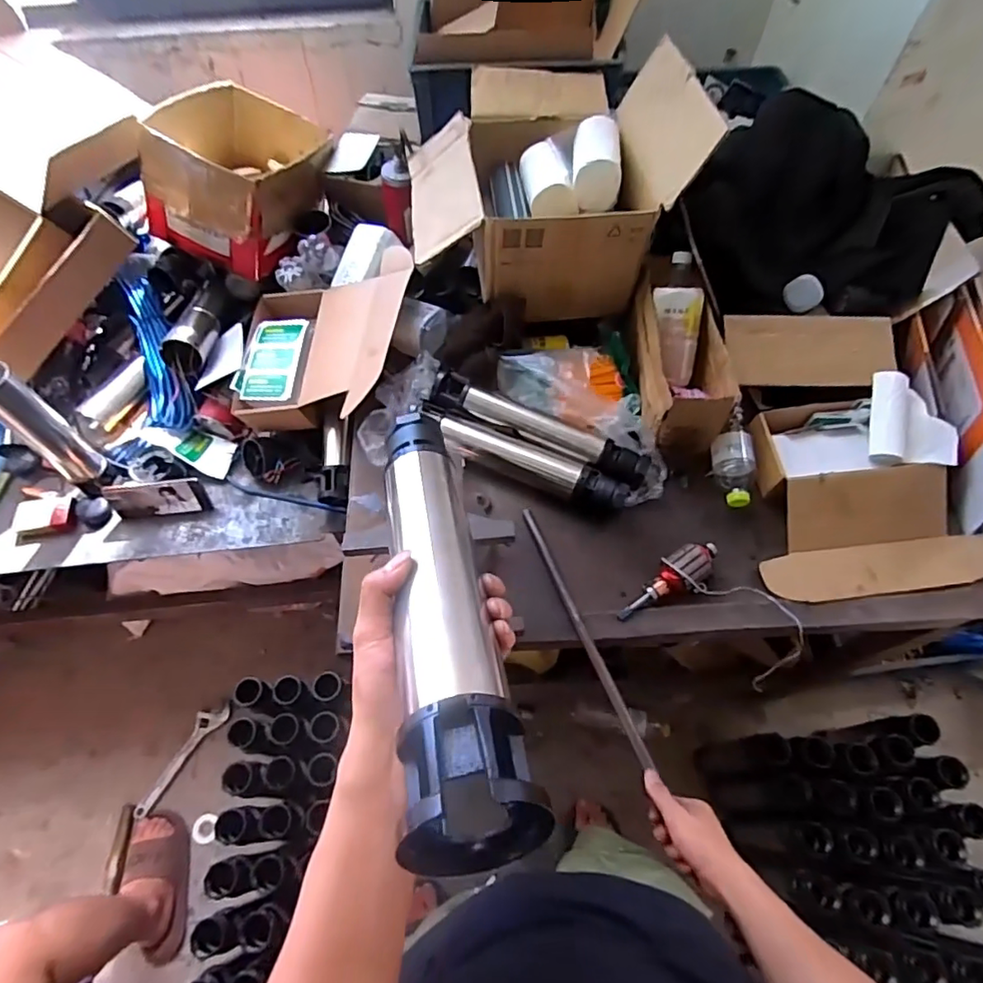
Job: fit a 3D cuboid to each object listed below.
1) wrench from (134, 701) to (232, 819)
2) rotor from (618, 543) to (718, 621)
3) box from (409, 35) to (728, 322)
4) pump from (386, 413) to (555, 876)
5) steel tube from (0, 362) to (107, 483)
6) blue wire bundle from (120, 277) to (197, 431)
[{"bbox_3d":[-0.752,0.640,1.356,0.062,0.024,0.285,29,64,15],"label":"wrench"},{"bbox_3d":[0.254,0.128,0.809,0.174,0.043,0.054,-27,64,-15],"label":"rotor"},{"bbox_3d":[0.073,-0.552,0.932,0.419,0.238,0.443,-6,61,-4],"label":"box"},{"bbox_3d":[-0.036,0.054,0.392,0.063,0.059,0.352,-9,39,-6],"label":"pump"},{"bbox_3d":[-0.729,-0.106,0.903,0.053,0.250,0.052,0,60,0],"label":"steel tube"},{"bbox_3d":[-0.643,-0.270,1.066,0.090,0.072,0.325,-18,80,-10],"label":"blue wire bundle"}]

